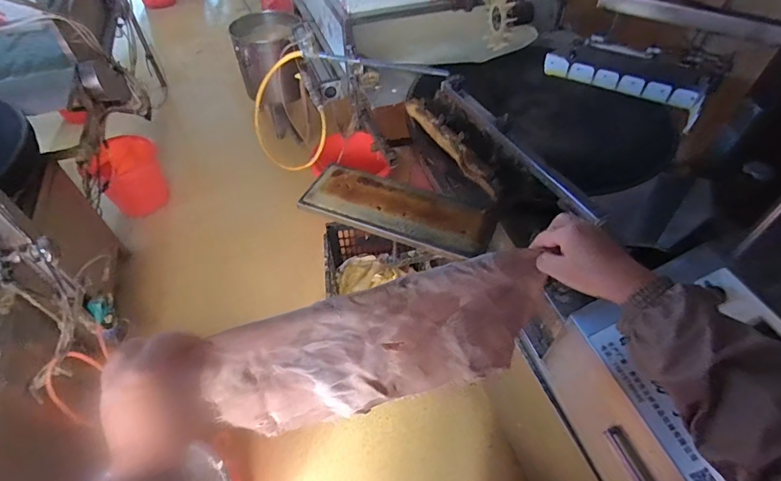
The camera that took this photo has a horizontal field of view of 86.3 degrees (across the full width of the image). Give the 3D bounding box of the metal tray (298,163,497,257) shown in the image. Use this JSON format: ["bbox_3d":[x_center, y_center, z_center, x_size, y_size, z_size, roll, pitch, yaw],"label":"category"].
[{"bbox_3d":[0.009,-0.067,0.924,0.420,0.042,0.159,19,53,15],"label":"metal tray"}]

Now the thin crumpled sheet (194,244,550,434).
[{"bbox_3d":[-0.001,0.139,0.522,0.399,0.242,0.048,-14,52,-11],"label":"thin crumpled sheet"}]

